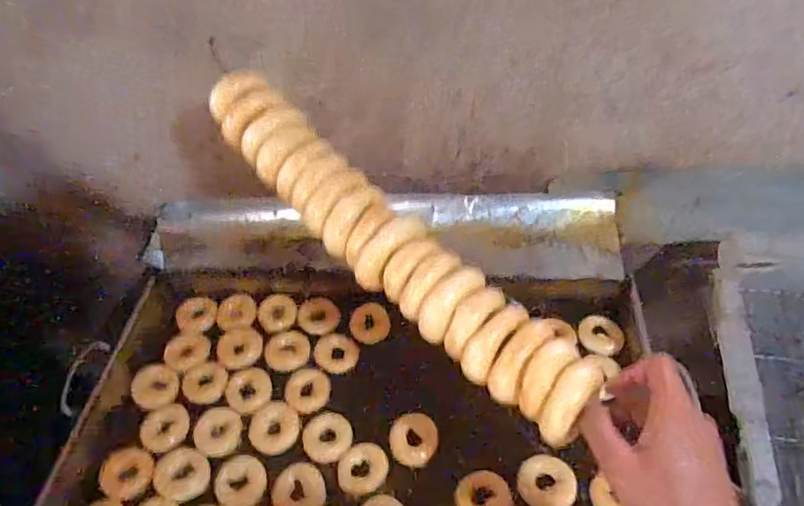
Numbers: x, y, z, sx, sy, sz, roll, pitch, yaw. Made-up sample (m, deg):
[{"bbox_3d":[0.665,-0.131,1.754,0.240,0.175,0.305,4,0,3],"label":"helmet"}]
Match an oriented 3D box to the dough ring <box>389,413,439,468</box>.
[{"bbox_3d":[0.018,0.277,0.824,0.070,0.013,0.073,-2,48,3],"label":"dough ring"}]

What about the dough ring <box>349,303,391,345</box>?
[{"bbox_3d":[-0.057,0.122,0.966,0.068,0.016,0.081,-23,50,-15],"label":"dough ring"}]

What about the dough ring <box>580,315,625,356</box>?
[{"bbox_3d":[0.332,0.137,0.921,0.071,0.028,0.055,21,53,22],"label":"dough ring"}]

